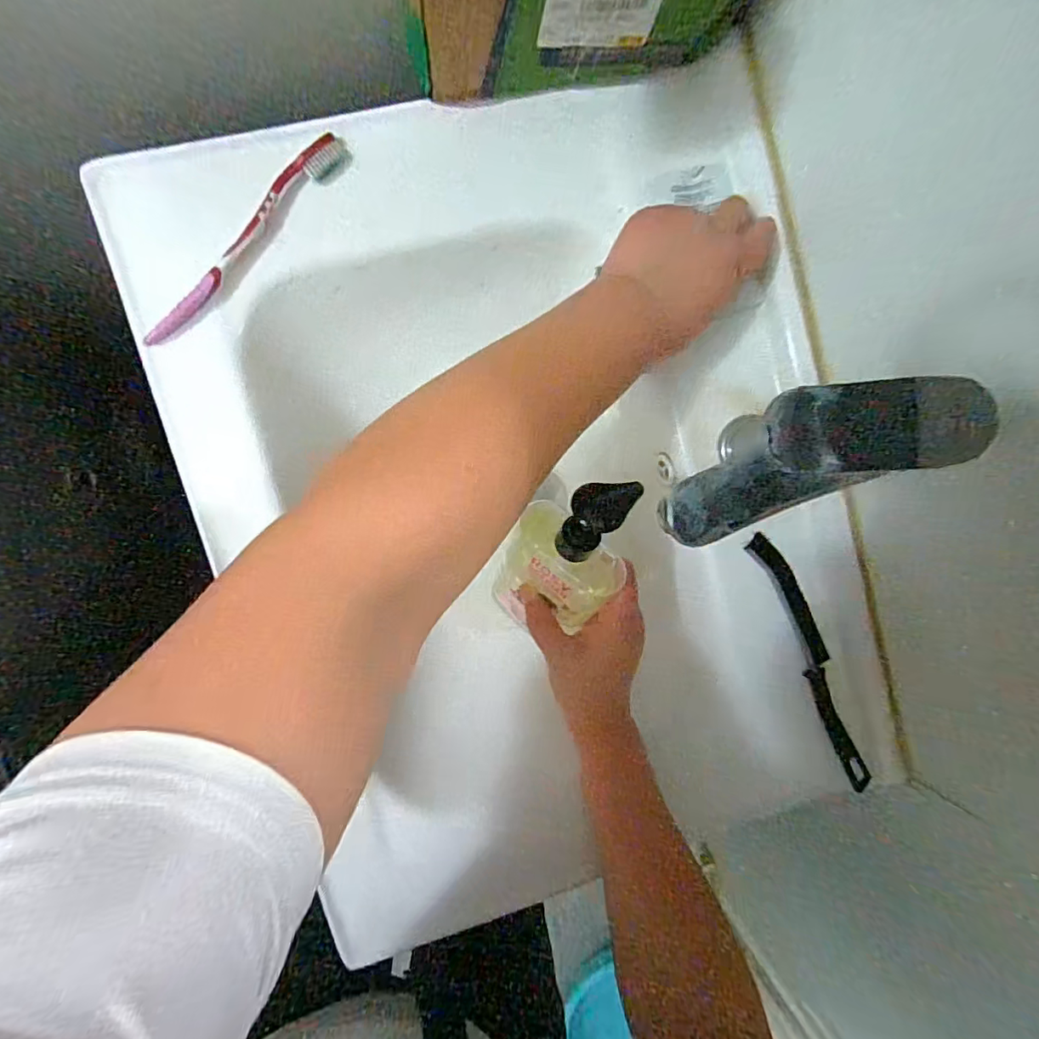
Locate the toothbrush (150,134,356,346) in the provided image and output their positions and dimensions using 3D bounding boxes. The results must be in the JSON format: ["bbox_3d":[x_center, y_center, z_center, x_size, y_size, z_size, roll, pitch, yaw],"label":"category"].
[{"bbox_3d":[-0.186,-0.191,0.337,0.022,0.011,0.186,43,87,-7],"label":"toothbrush"}]

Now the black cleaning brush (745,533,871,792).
[{"bbox_3d":[0.241,0.114,0.409,0.026,0.024,0.221,-25,96,-5],"label":"black cleaning brush"}]

